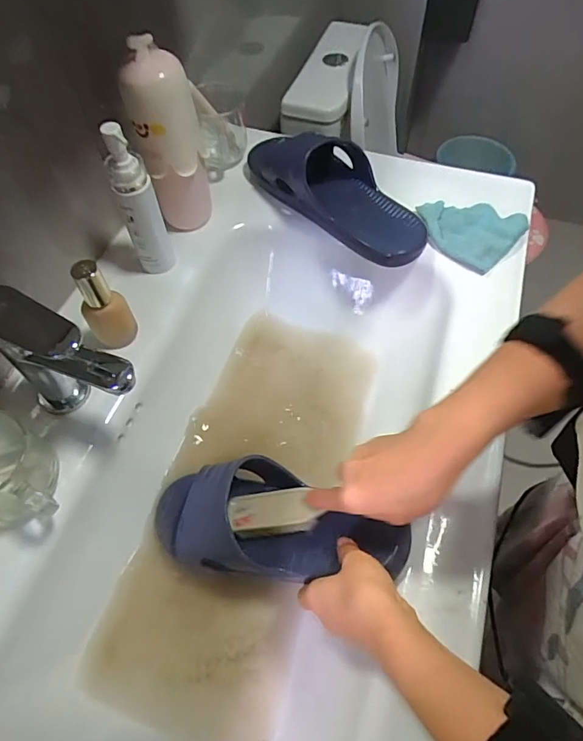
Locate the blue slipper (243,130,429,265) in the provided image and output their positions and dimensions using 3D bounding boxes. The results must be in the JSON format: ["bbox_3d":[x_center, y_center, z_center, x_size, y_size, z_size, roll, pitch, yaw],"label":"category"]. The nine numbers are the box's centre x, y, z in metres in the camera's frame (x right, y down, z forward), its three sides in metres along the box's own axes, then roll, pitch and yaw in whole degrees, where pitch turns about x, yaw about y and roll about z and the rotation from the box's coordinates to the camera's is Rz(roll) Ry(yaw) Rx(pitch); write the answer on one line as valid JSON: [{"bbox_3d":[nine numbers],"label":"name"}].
[{"bbox_3d":[0.060,-0.251,0.608,0.102,0.079,0.281,-40,66,-20],"label":"blue slipper"}]

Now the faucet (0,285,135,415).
[{"bbox_3d":[-0.199,0.003,0.421,0.127,0.157,0.046,20,62,14],"label":"faucet"}]

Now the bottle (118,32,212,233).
[{"bbox_3d":[-0.135,-0.252,0.539,0.071,0.206,0.065,-10,59,-4],"label":"bottle"}]

